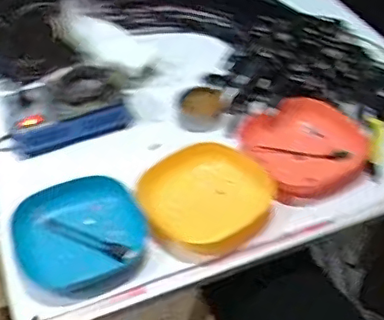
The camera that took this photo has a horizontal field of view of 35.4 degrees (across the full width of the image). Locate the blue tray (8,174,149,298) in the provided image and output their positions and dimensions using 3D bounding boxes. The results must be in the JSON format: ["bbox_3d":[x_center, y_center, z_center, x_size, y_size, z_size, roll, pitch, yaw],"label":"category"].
[{"bbox_3d":[-0.124,0.079,0.665,0.150,0.028,0.136,24,51,25],"label":"blue tray"}]

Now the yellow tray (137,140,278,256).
[{"bbox_3d":[0.020,0.039,0.690,0.146,0.028,0.139,-31,51,-25],"label":"yellow tray"}]

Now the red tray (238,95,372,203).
[{"bbox_3d":[0.142,-0.022,0.746,0.140,0.026,0.143,-18,47,-14],"label":"red tray"}]

